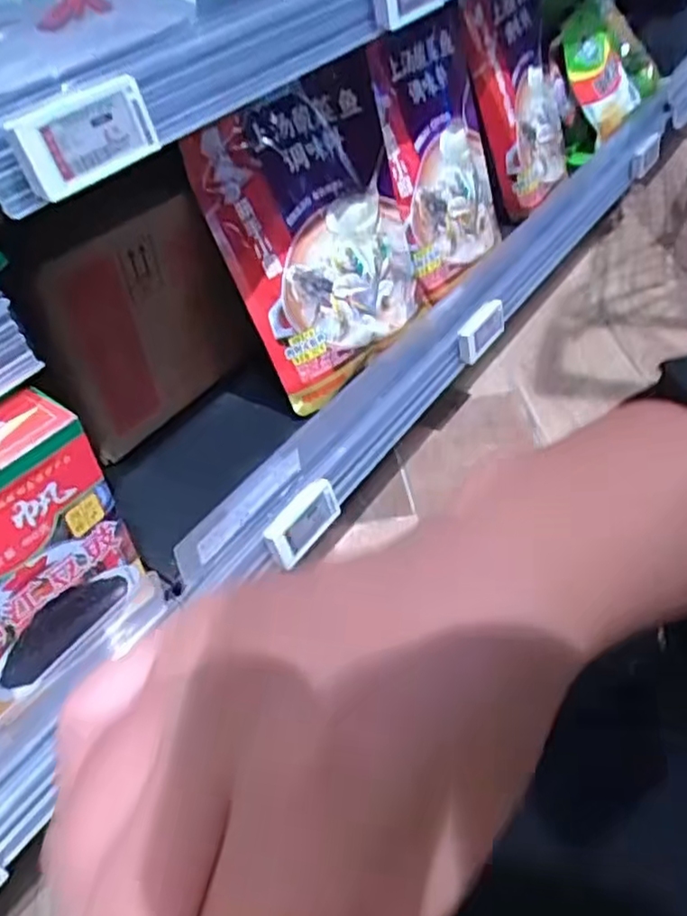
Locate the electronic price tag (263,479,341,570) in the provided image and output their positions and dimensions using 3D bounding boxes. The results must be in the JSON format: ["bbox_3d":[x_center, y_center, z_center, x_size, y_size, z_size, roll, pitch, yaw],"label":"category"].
[{"bbox_3d":[-0.032,0.047,0.557,0.013,0.040,0.070,3,39,46],"label":"electronic price tag"}]

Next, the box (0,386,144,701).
[{"bbox_3d":[-0.186,0.052,0.405,0.043,0.143,0.118,31,55,28],"label":"box"}]

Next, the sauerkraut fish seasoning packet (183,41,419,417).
[{"bbox_3d":[-0.012,-0.185,0.592,0.178,0.223,0.035,-37,22,-27],"label":"sauerkraut fish seasoning packet"}]

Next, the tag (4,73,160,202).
[{"bbox_3d":[-0.121,-0.153,0.341,0.012,0.036,0.070,13,45,42],"label":"tag"}]

